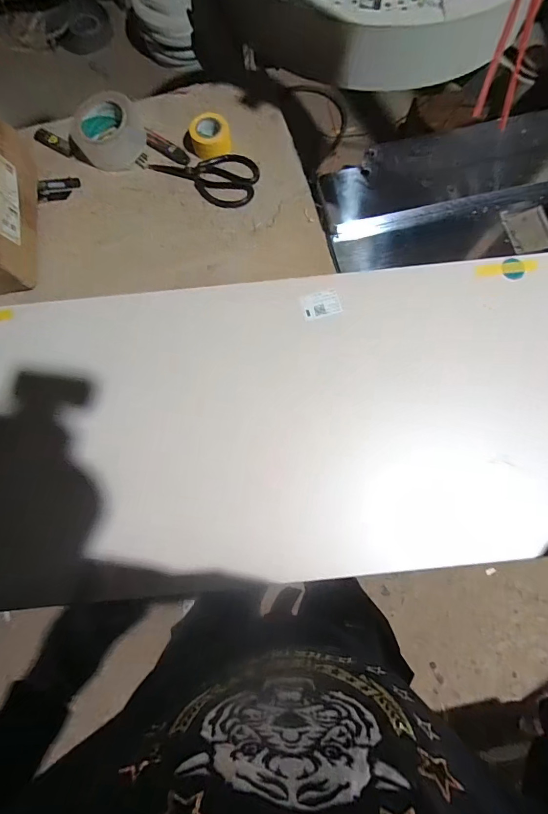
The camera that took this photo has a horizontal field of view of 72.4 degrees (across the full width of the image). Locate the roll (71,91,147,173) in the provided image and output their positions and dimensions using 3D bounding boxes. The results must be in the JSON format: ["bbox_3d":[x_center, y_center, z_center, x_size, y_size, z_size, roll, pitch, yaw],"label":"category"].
[{"bbox_3d":[-0.282,-0.471,0.643,0.112,0.045,0.110,0,78,0],"label":"roll"}]

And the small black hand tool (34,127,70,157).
[{"bbox_3d":[-0.394,-0.475,0.669,0.089,0.005,0.025,33,80,7],"label":"small black hand tool"}]

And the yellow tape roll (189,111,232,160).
[{"bbox_3d":[-0.107,-0.463,0.637,0.067,0.037,0.054,-11,78,-2],"label":"yellow tape roll"}]

